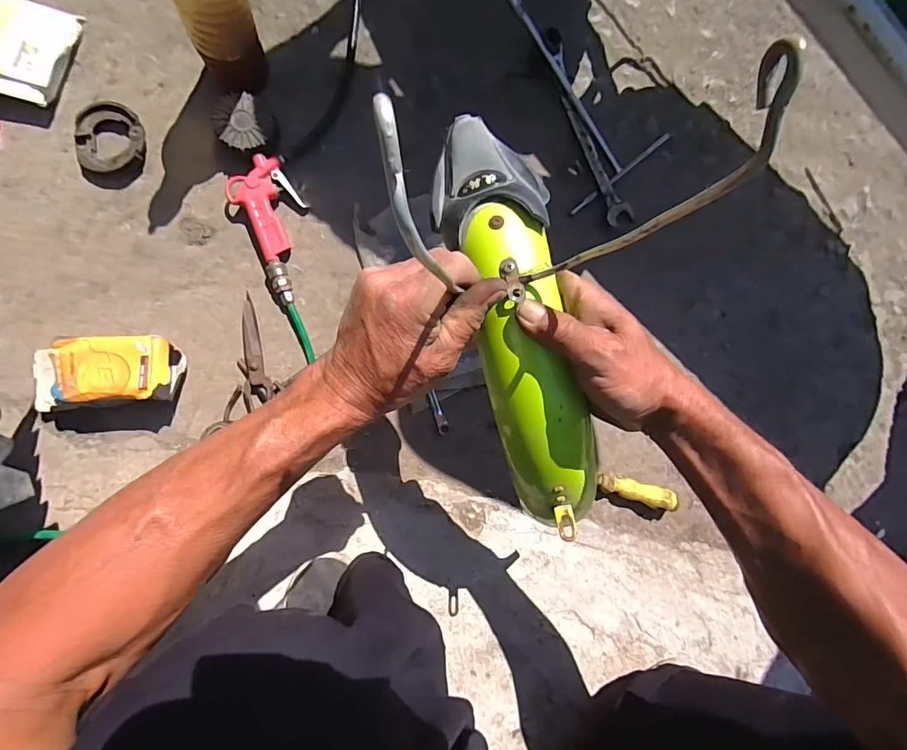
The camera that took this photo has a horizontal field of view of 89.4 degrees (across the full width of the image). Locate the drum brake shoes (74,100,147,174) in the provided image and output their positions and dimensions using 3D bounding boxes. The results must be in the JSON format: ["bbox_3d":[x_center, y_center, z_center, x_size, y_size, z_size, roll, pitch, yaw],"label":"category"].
[{"bbox_3d":[-0.417,-0.292,0.555,0.080,0.017,0.089,-8,89,-7],"label":"drum brake shoes"}]

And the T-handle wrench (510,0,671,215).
[{"bbox_3d":[0.173,-0.391,0.608,0.164,0.051,0.289,-29,91,-7],"label":"T-handle wrench"}]

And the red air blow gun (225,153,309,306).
[{"bbox_3d":[-0.216,-0.184,0.573,0.076,0.032,0.174,-24,91,-7],"label":"red air blow gun"}]

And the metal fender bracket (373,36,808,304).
[{"bbox_3d":[0.032,-0.065,0.218,0.123,0.182,0.031,-13,90,-7],"label":"metal fender bracket"}]

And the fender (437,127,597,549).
[{"bbox_3d":[0.053,-0.030,0.334,0.073,0.060,0.309,-14,97,-7],"label":"fender"}]

